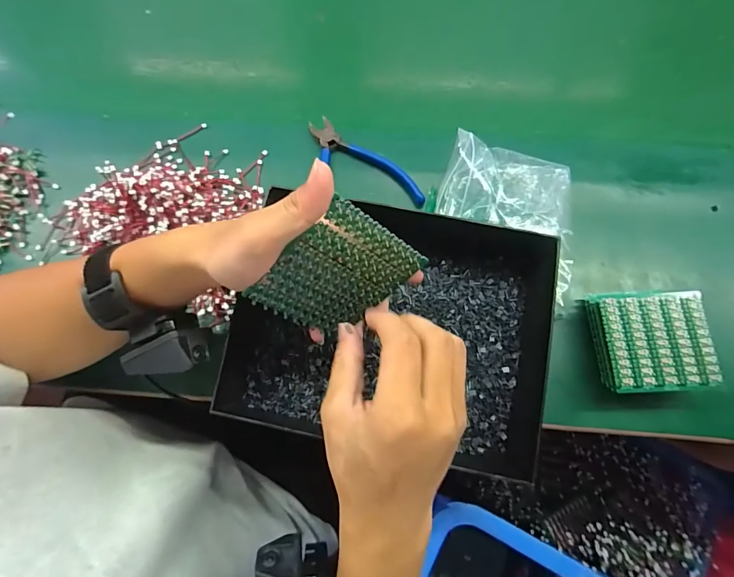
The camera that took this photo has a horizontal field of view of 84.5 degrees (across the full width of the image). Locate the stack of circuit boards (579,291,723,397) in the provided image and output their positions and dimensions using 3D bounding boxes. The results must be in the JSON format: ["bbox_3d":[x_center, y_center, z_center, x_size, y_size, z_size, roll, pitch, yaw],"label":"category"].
[{"bbox_3d":[0.247,0.047,0.354,0.087,0.033,0.084,-2,72,1],"label":"stack of circuit boards"}]

